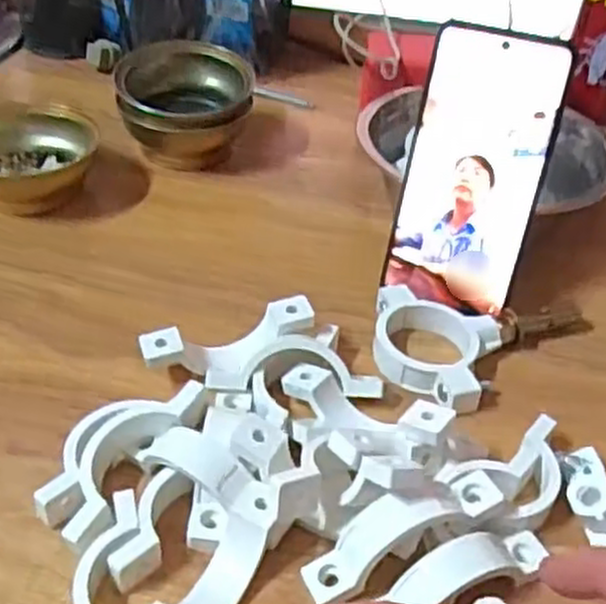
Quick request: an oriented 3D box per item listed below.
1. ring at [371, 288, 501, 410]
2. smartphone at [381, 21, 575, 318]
[{"bbox_3d":[0.066,0.026,0.431,0.072,0.021,0.067,3,40,-2],"label":"ring"},{"bbox_3d":[0.096,-0.072,0.446,0.074,0.152,0.006,14,17,11],"label":"smartphone"}]

